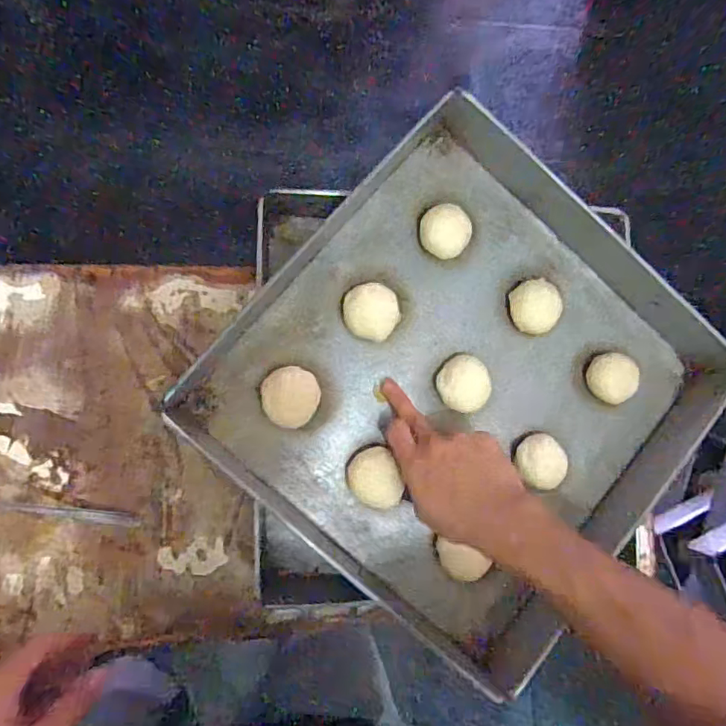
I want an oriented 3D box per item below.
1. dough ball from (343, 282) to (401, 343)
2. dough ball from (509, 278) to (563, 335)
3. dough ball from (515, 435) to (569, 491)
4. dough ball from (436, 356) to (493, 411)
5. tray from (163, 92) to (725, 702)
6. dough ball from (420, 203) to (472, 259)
[{"bbox_3d":[0.008,-0.050,0.547,0.052,0.026,0.057,1,86,-9],"label":"dough ball"},{"bbox_3d":[0.185,-0.060,0.584,0.055,0.026,0.057,1,86,-9],"label":"dough ball"},{"bbox_3d":[0.182,0.101,0.562,0.051,0.034,0.053,1,86,-9],"label":"dough ball"},{"bbox_3d":[0.104,0.021,0.564,0.052,0.032,0.056,1,86,-9],"label":"dough ball"},{"bbox_3d":[0.126,0.022,0.545,0.438,0.068,0.449,42,82,-5],"label":"tray"},{"bbox_3d":[0.085,-0.136,0.566,0.053,0.032,0.054,1,86,-9],"label":"dough ball"}]

